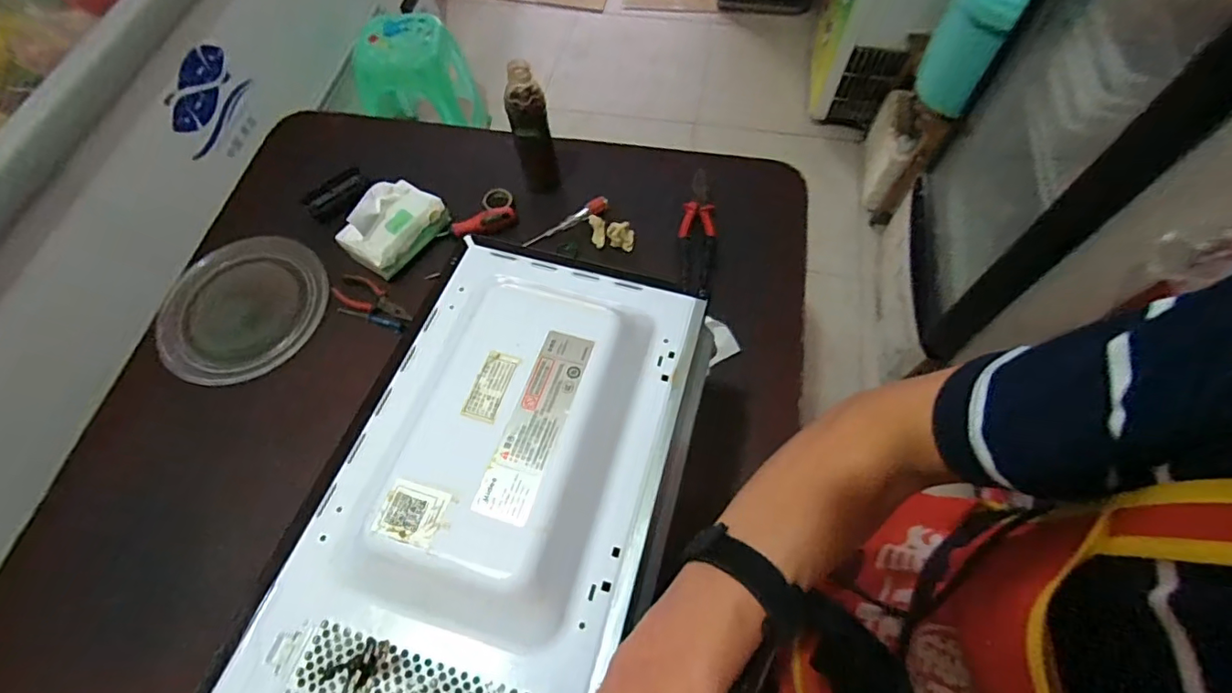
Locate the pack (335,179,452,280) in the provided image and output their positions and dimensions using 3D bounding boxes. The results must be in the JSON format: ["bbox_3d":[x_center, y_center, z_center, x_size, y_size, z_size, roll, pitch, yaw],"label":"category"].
[{"bbox_3d":[-0.339,-0.187,0.818,0.099,0.081,0.144,32,69,16],"label":"pack"}]

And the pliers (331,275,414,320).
[{"bbox_3d":[-0.362,-0.071,0.803,0.138,0.010,0.048,22,67,12],"label":"pliers"}]

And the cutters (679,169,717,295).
[{"bbox_3d":[0.131,-0.191,0.842,0.054,0.021,0.218,6,64,5],"label":"cutters"}]

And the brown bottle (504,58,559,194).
[{"bbox_3d":[-0.127,-0.327,0.815,0.062,0.198,0.067,-12,64,-4],"label":"brown bottle"}]

